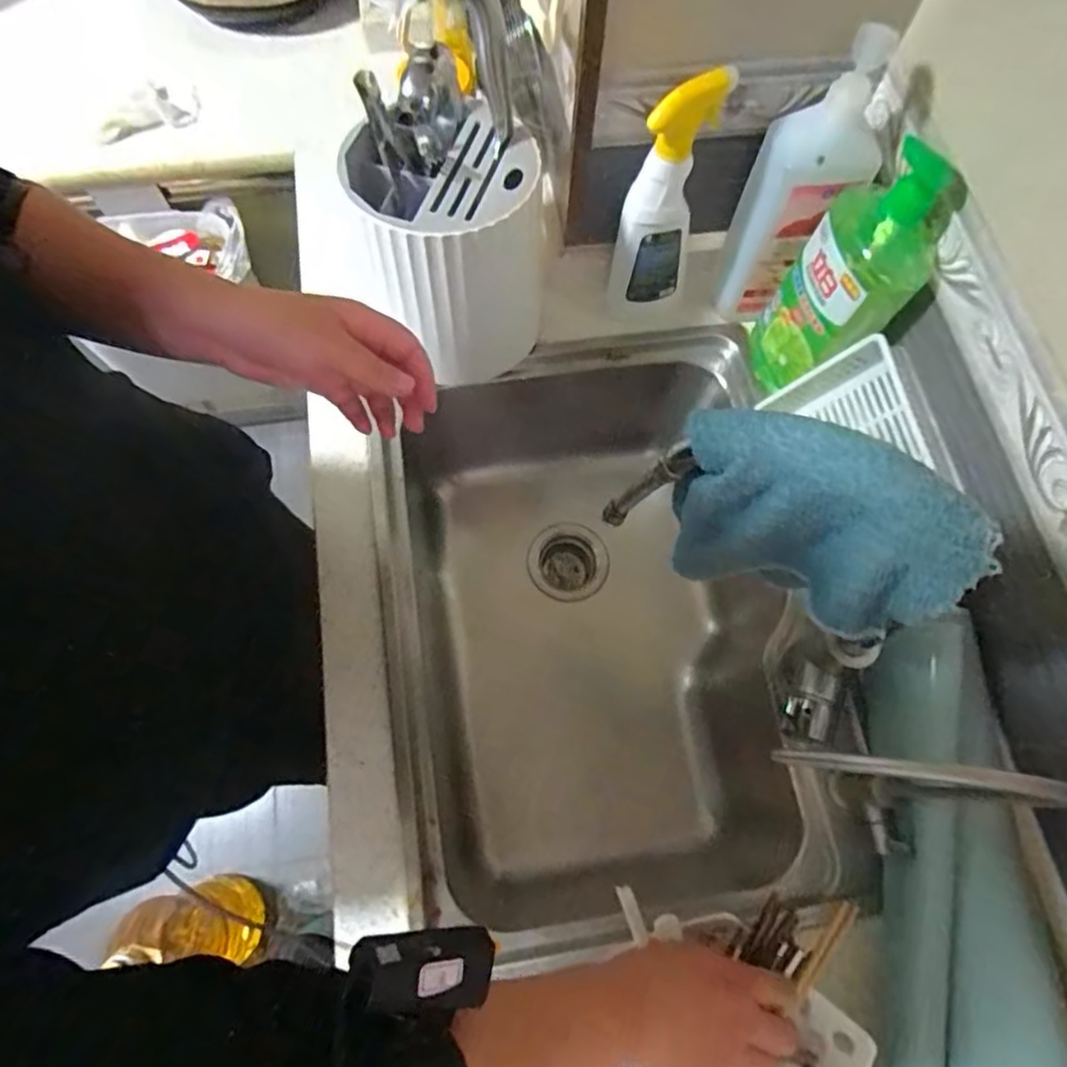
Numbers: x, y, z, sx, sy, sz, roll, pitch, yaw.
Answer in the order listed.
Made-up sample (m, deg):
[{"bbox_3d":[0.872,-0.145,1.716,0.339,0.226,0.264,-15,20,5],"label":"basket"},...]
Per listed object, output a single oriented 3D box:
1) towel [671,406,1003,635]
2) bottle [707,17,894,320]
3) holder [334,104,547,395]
[{"bbox_3d":[0.164,-0.002,0.399,0.169,0.144,0.048,29,72,10],"label":"towel"},{"bbox_3d":[0.245,-0.309,0.621,0.095,0.276,0.052,24,71,8],"label":"bottle"},{"bbox_3d":[-0.080,-0.266,0.646,0.160,0.207,0.158,0,70,-1],"label":"holder"}]

